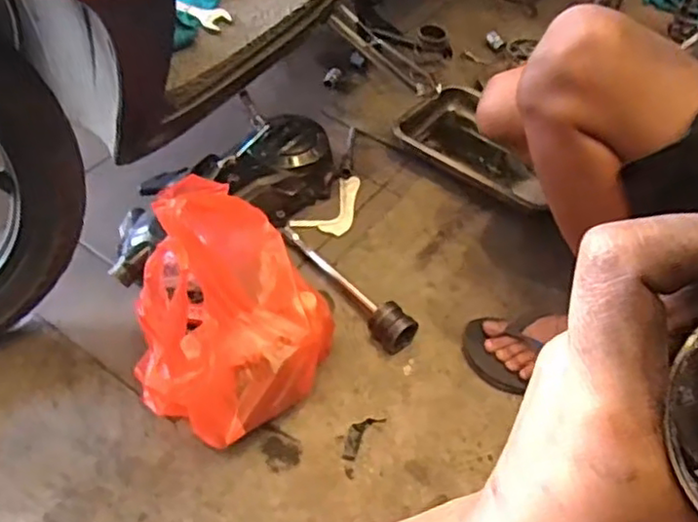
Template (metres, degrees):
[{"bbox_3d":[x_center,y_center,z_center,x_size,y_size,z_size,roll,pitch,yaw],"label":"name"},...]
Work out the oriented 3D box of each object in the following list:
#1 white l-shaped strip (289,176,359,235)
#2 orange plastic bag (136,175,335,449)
[{"bbox_3d":[-0.020,-0.085,1.073,0.072,0.014,0.156,31,54,19],"label":"white l-shaped strip"},{"bbox_3d":[-0.149,0.045,0.784,0.228,0.263,0.239,-33,60,-28],"label":"orange plastic bag"}]

